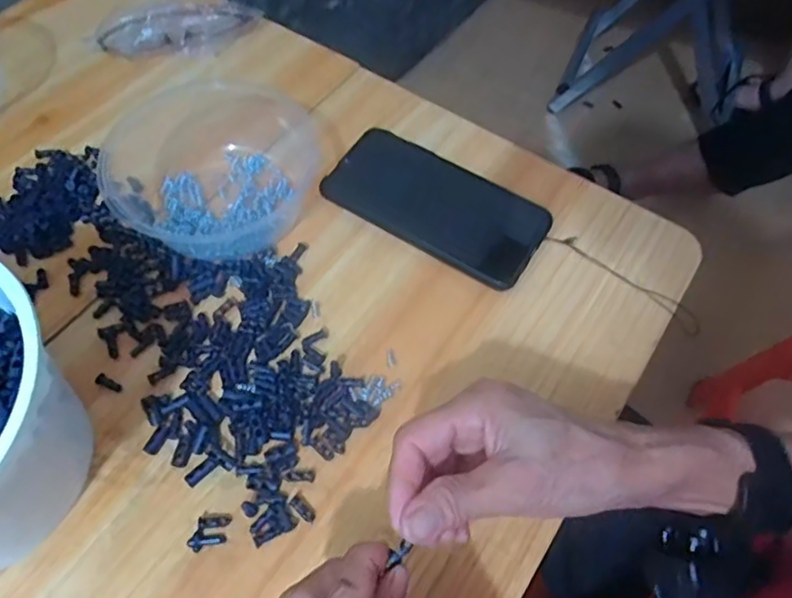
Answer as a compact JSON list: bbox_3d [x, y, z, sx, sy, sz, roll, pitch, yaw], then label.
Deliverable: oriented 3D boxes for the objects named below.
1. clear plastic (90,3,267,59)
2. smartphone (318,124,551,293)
[{"bbox_3d":[-0.194,-0.243,0.519,0.139,0.035,0.029,-17,63,-10],"label":"clear plastic"},{"bbox_3d":[0.031,-0.073,0.439,0.163,0.010,0.080,29,64,14],"label":"smartphone"}]

